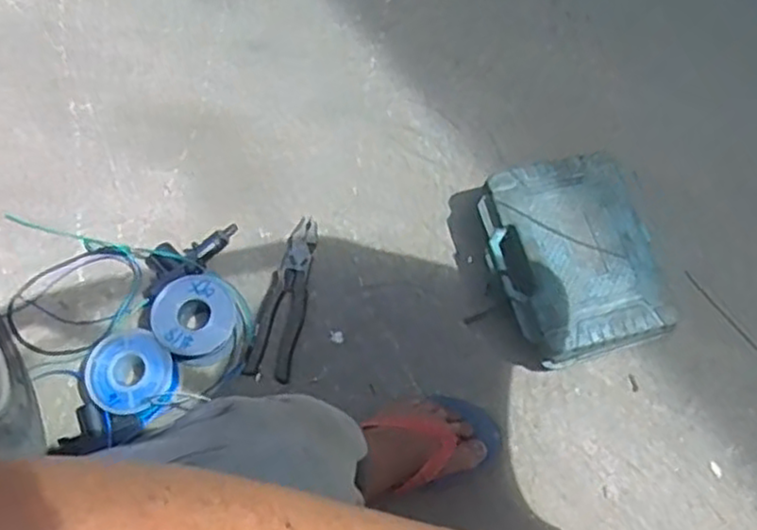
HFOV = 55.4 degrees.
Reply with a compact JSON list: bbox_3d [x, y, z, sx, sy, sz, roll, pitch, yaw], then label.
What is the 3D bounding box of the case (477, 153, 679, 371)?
[{"bbox_3d":[0.240,-0.010,0.904,0.201,0.069,0.251,-15,70,-5],"label":"case"}]

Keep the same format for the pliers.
[{"bbox_3d":[-0.120,0.040,0.917,0.060,0.026,0.213,9,70,4],"label":"pliers"}]

